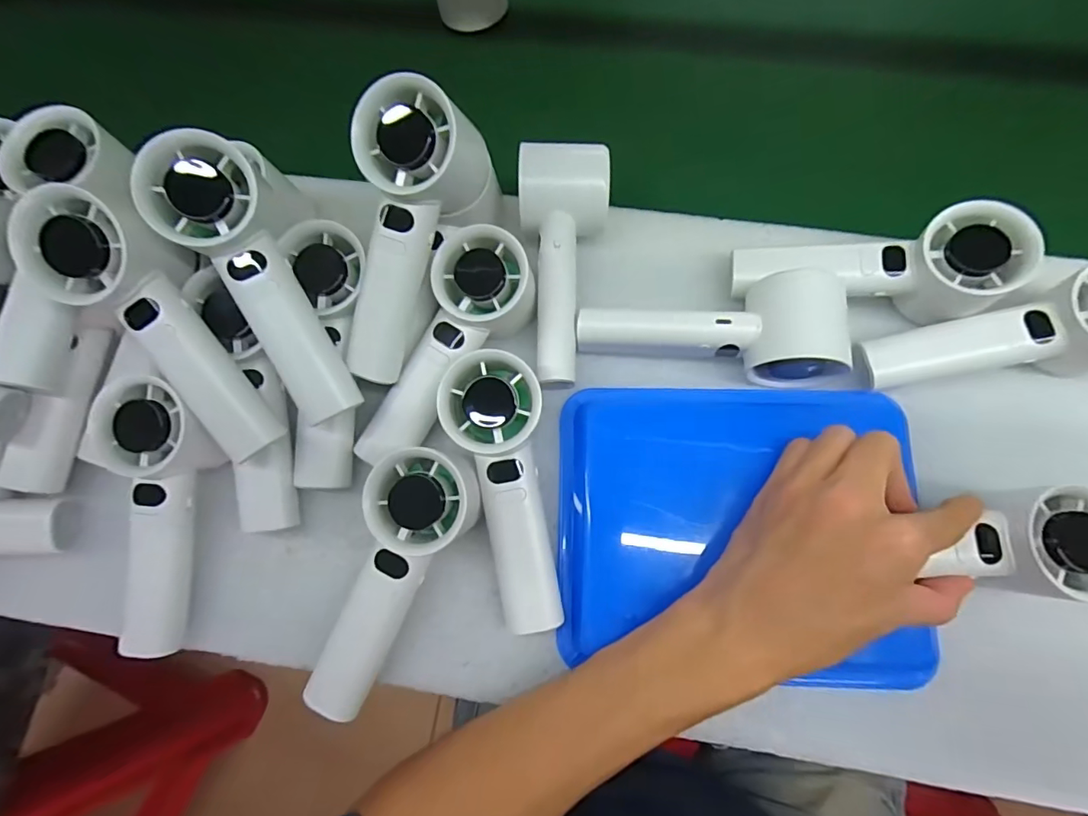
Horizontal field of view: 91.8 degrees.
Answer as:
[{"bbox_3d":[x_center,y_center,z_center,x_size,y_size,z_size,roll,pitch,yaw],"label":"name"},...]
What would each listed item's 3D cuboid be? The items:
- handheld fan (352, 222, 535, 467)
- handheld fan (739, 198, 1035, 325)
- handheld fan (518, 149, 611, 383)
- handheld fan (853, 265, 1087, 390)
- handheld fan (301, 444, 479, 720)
[{"bbox_3d":[-0.062,-0.035,0.334,0.057,0.045,0.160,33,95,10],"label":"handheld fan"},{"bbox_3d":[0.204,-0.087,0.331,0.162,0.048,0.057,1,75,17],"label":"handheld fan"},{"bbox_3d":[0.012,-0.089,0.333,0.055,0.045,0.146,1,76,2],"label":"handheld fan"},{"bbox_3d":[0.277,-0.040,0.319,0.161,0.047,0.059,-13,75,15],"label":"handheld fan"},{"bbox_3d":[-0.086,0.098,0.297,0.056,0.030,0.156,24,93,8],"label":"handheld fan"}]

